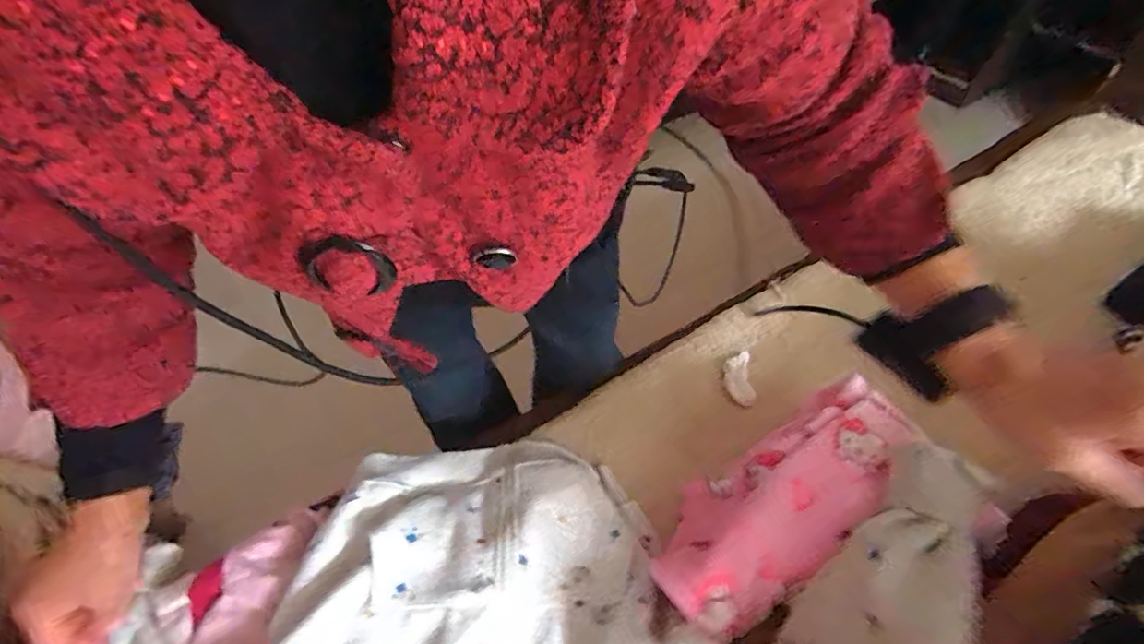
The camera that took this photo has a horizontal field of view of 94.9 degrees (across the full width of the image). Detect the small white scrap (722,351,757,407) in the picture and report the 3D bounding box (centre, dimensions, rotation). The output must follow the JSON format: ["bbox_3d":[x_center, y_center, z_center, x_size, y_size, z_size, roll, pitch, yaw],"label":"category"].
[{"bbox_3d":[0.228,0.074,0.719,0.039,0.008,0.078,-3,52,3],"label":"small white scrap"}]

